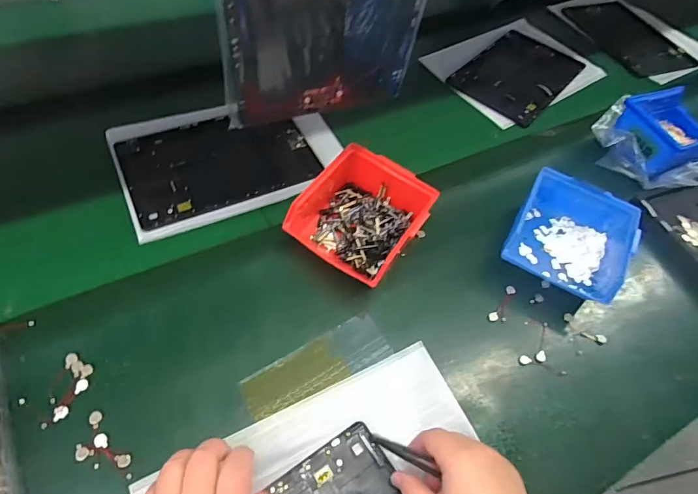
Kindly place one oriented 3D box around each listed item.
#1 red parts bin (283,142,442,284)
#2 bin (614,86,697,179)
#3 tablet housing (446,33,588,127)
[{"bbox_3d":[0.013,-0.032,0.496,0.133,0.075,0.137,30,58,13],"label":"red parts bin"},{"bbox_3d":[0.453,-0.164,0.622,0.141,0.067,0.113,-14,59,-16],"label":"bin"},{"bbox_3d":[0.290,-0.297,0.739,0.154,0.005,0.227,38,57,21],"label":"tablet housing"}]

